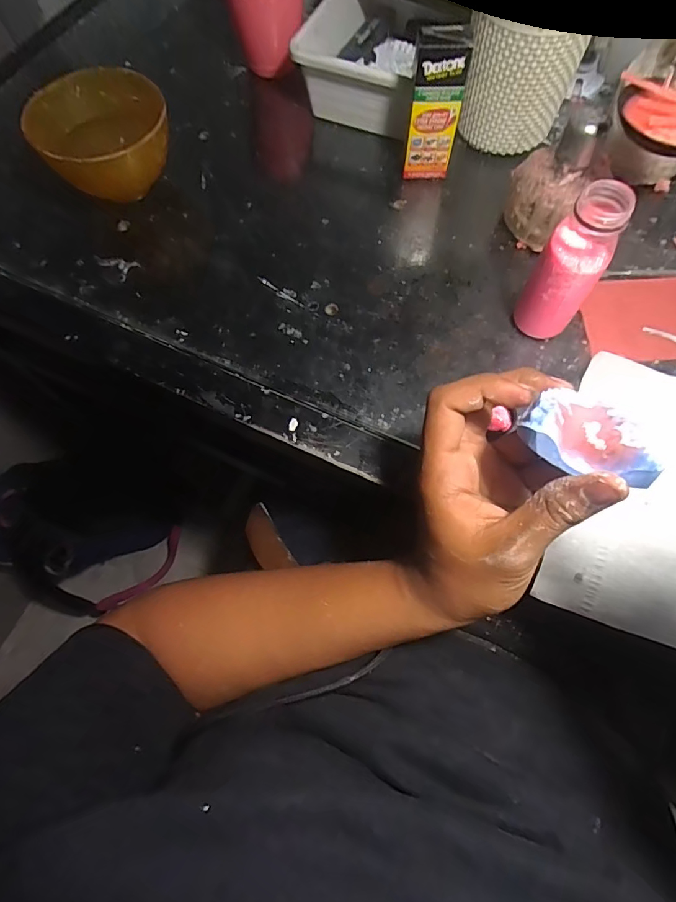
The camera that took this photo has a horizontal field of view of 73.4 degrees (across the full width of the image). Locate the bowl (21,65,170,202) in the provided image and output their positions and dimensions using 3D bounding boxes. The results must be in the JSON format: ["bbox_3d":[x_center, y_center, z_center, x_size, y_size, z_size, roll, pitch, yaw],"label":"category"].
[{"bbox_3d":[-0.196,-0.260,0.391,0.105,0.071,0.101,-1,69,2],"label":"bowl"}]

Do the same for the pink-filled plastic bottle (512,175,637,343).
[{"bbox_3d":[0.153,-0.118,0.304,0.039,0.110,0.033,36,74,14],"label":"pink-filled plastic bottle"}]

